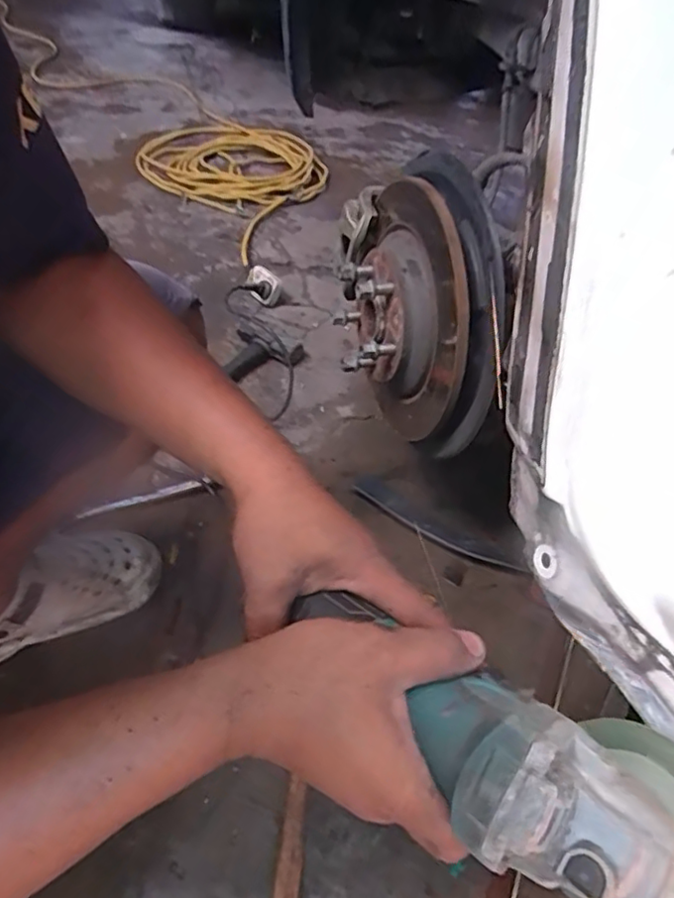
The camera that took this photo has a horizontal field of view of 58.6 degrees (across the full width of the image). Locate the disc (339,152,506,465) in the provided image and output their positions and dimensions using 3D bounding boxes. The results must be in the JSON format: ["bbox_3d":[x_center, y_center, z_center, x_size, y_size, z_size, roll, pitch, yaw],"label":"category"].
[{"bbox_3d":[0.079,-0.165,0.697,0.128,0.278,0.288,-1,47,-11],"label":"disc"}]

